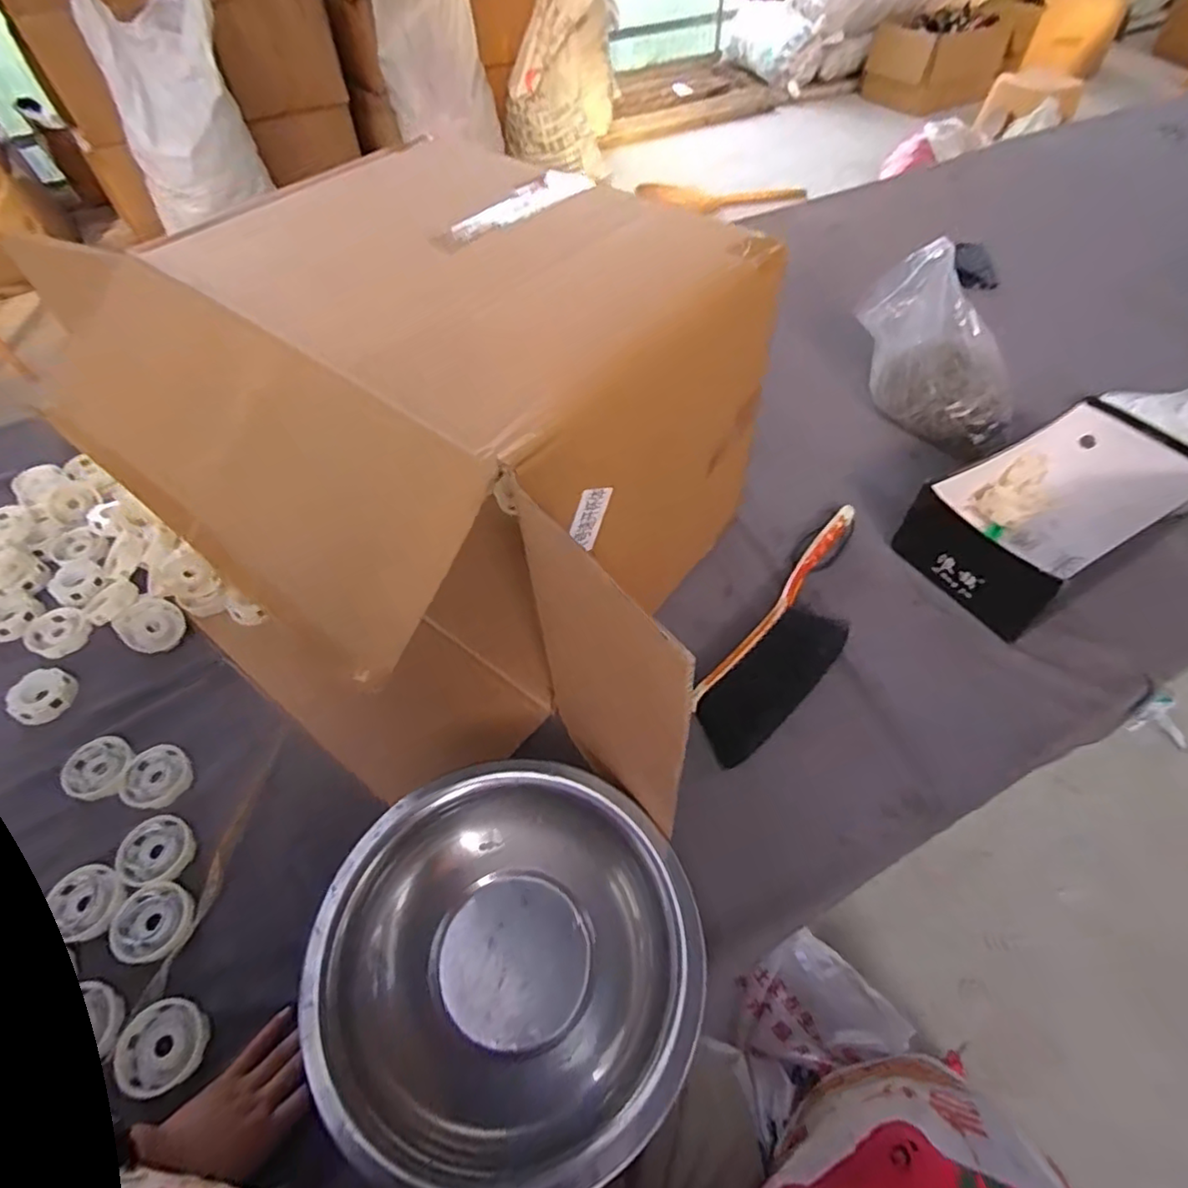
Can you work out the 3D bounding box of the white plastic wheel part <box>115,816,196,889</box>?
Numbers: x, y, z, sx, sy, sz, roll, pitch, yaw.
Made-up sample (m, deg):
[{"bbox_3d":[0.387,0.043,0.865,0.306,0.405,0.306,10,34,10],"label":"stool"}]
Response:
[{"bbox_3d":[-0.408,0.240,0.581,0.061,0.009,0.065,-30,59,-19],"label":"white plastic wheel part"}]

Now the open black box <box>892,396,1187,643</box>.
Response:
[{"bbox_3d":[0.550,-0.106,0.743,0.283,0.109,0.180,-28,58,-17],"label":"open black box"}]

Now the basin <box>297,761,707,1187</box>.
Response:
[{"bbox_3d":[-0.066,0.286,0.496,0.282,0.069,0.277,-1,54,1],"label":"basin"}]

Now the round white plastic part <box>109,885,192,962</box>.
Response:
[{"bbox_3d":[-0.388,0.288,0.547,0.066,0.008,0.060,-1,54,1],"label":"round white plastic part"}]

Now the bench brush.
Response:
[{"bbox_3d":[0.230,0.029,0.678,0.090,0.044,0.360,32,61,22],"label":"bench brush"}]

